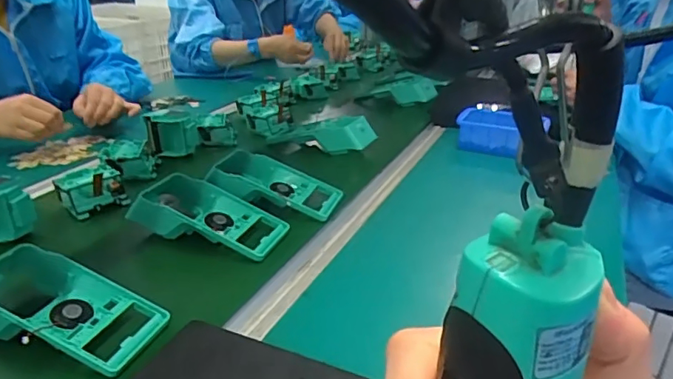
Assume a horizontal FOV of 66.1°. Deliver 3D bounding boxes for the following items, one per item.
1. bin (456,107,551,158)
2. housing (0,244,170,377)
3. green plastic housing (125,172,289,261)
[{"bbox_3d":[0.286,-0.100,0.915,0.143,0.056,0.107,12,27,18],"label":"bin"},{"bbox_3d":[-0.257,0.108,0.471,0.198,0.055,0.087,11,26,14],"label":"housing"},{"bbox_3d":[-0.157,0.029,0.625,0.183,0.048,0.091,10,26,14],"label":"green plastic housing"}]

